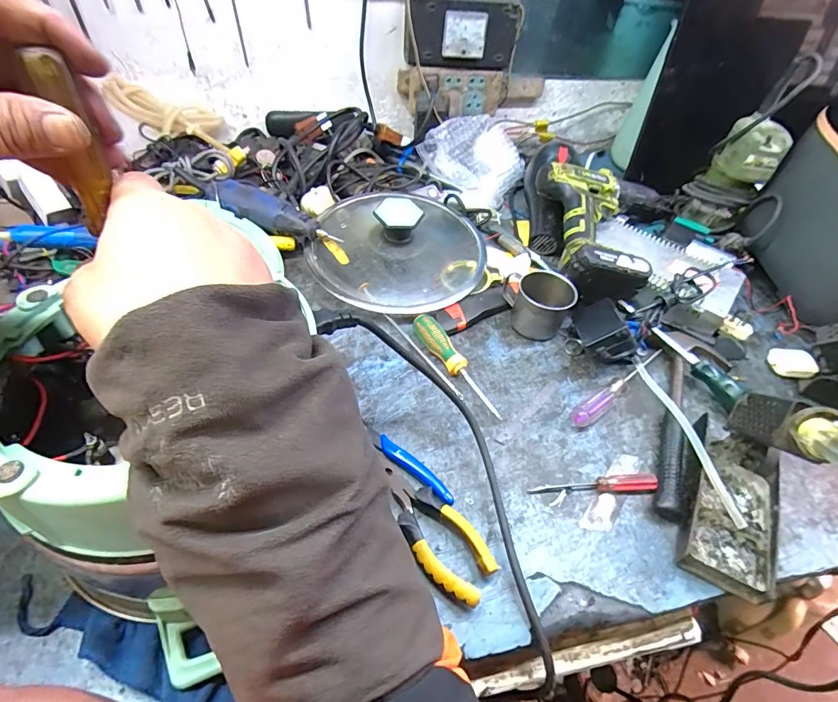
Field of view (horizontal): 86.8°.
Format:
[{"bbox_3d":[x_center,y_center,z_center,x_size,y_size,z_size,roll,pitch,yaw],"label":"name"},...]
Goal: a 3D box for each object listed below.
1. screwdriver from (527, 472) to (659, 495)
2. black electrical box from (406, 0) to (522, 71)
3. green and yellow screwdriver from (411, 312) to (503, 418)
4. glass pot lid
[{"bbox_3d":[0.166,0.126,0.422,0.123,0.013,0.017,2,48,-4],"label":"screwdriver"},{"bbox_3d":[0.070,-0.495,0.688,0.176,0.092,0.047,-7,49,-12],"label":"black electrical box"},{"bbox_3d":[0.040,0.013,0.502,0.026,0.025,0.152,-23,55,-24],"label":"green and yellow screwdriver"},{"bbox_3d":[-0.027,-0.164,0.607,0.236,0.083,0.251,3,48,-3],"label":"glass pot lid"}]

